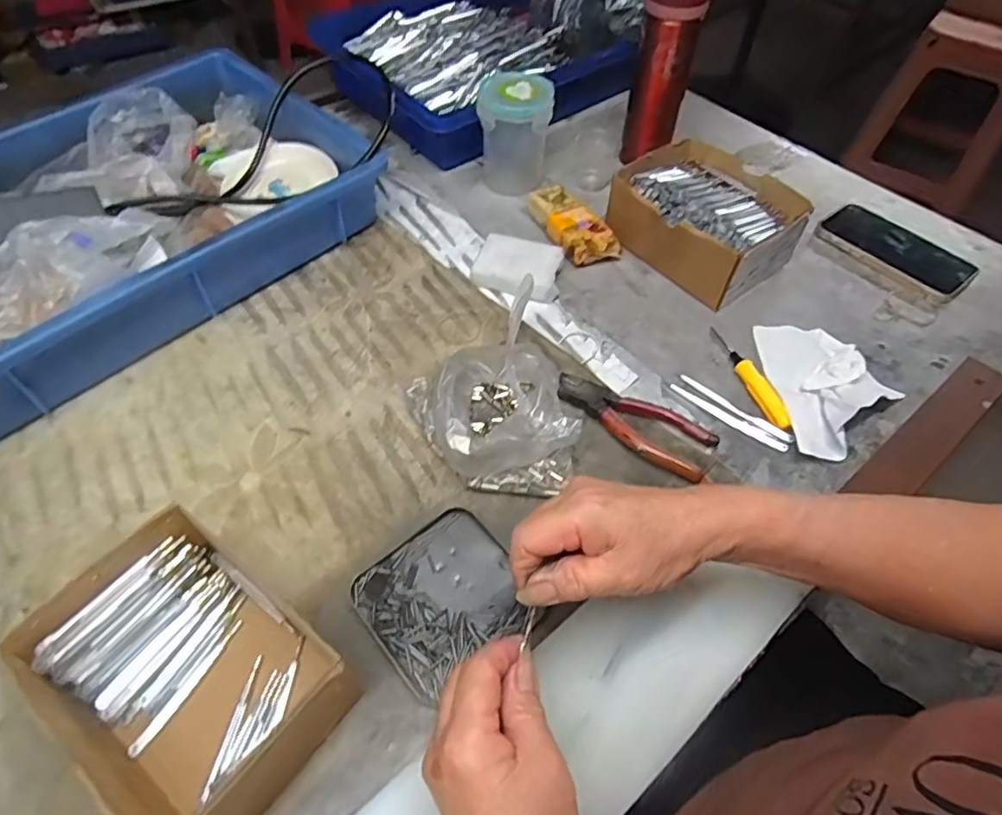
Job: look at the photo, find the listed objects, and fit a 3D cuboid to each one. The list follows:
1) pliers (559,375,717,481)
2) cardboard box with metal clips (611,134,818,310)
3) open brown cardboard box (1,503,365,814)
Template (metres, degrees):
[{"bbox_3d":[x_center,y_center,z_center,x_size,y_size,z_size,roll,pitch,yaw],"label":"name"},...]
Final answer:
[{"bbox_3d":[0.107,0.009,0.477,0.132,0.014,0.050,32,59,18],"label":"pliers"},{"bbox_3d":[0.207,-0.192,0.593,0.128,0.065,0.165,-35,63,-25],"label":"cardboard box with metal clips"},{"bbox_3d":[-0.172,0.148,0.328,0.156,0.063,0.109,34,59,19],"label":"open brown cardboard box"}]

